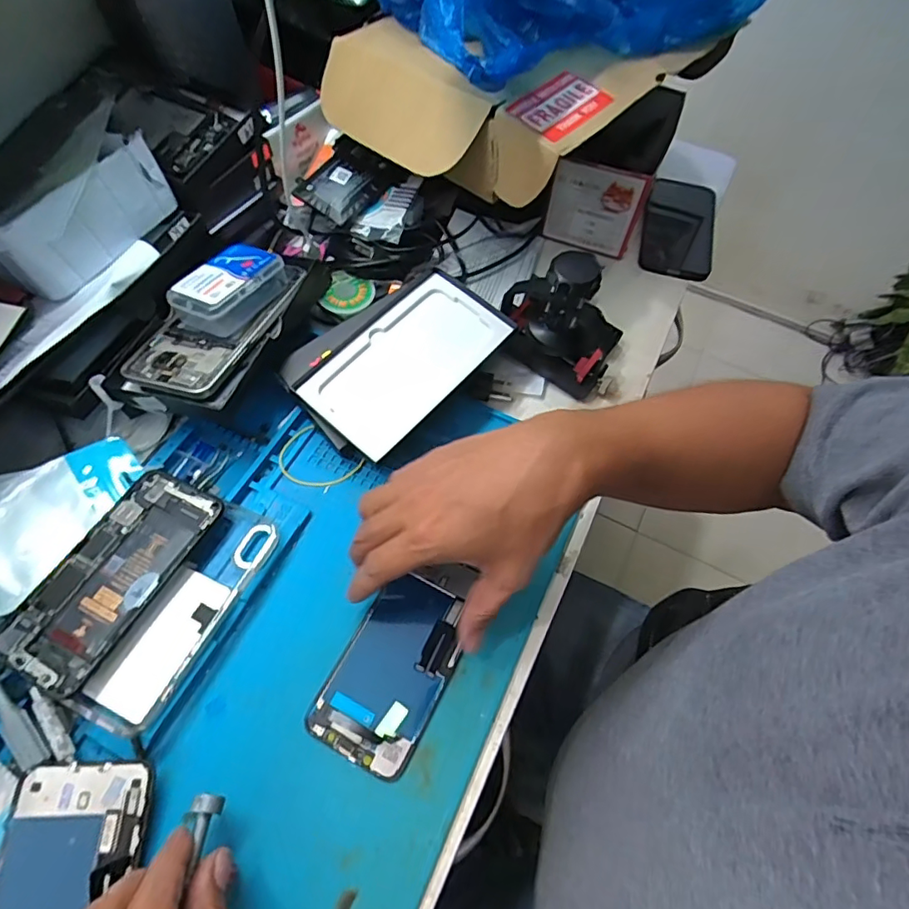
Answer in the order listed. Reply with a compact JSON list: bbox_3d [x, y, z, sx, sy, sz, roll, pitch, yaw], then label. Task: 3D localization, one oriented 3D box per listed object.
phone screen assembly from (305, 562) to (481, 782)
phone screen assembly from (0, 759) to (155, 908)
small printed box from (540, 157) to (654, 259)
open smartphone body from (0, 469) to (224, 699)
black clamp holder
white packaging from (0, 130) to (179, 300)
[{"bbox_3d":[-0.035,0.136,0.364,0.069,0.006,0.138,26,62,11],"label":"phone screen assembly"},{"bbox_3d":[-0.210,0.244,0.278,0.070,0.010,0.142,4,64,-10],"label":"phone screen assembly"},{"bbox_3d":[0.139,-0.244,0.527,0.089,0.090,0.015,16,61,5],"label":"small printed box"},{"bbox_3d":[-0.230,0.078,0.359,0.072,0.008,0.146,25,62,10],"label":"open smartphone body"},{"bbox_3d":[0.094,-0.120,0.455,0.106,0.111,0.082,15,61,5],"label":"black clamp holder"},{"bbox_3d":[-0.267,-0.177,0.397,0.017,0.056,0.137,23,62,9],"label":"white packaging"}]

